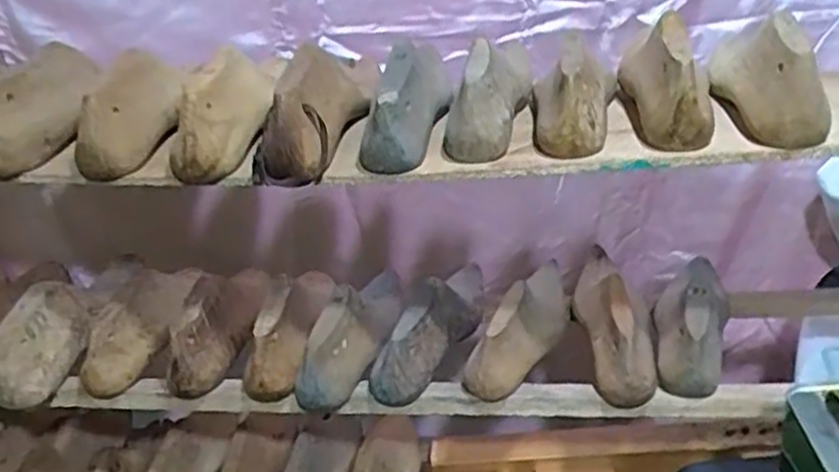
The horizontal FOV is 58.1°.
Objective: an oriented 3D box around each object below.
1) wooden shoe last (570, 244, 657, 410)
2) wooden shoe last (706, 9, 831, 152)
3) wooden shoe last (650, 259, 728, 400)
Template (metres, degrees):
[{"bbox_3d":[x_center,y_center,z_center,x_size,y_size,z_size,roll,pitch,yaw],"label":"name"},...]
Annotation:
[{"bbox_3d":[0.201,0.074,0.782,0.067,0.086,0.264,-2,26,4],"label":"wooden shoe last"},{"bbox_3d":[0.281,-0.133,0.614,0.051,0.080,0.154,-1,26,5],"label":"wooden shoe last"},{"bbox_3d":[0.266,0.084,0.736,0.072,0.070,0.167,5,27,18],"label":"wooden shoe last"}]

